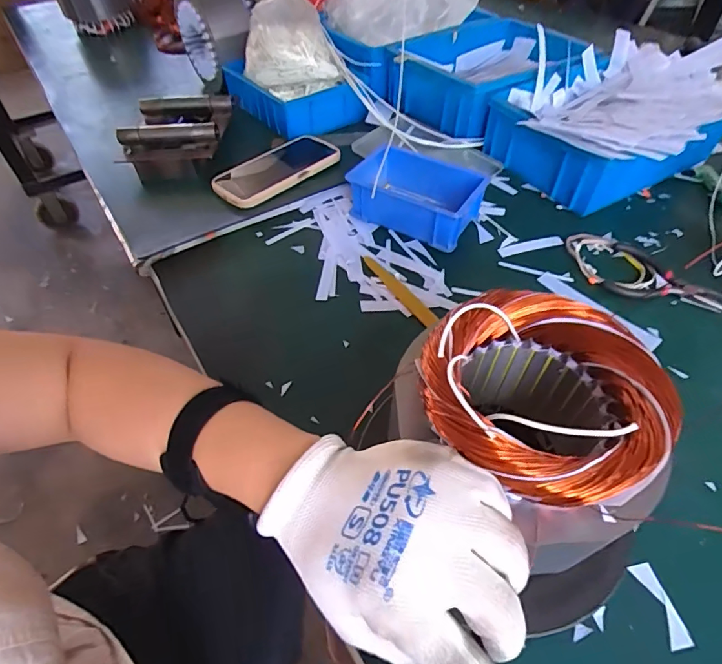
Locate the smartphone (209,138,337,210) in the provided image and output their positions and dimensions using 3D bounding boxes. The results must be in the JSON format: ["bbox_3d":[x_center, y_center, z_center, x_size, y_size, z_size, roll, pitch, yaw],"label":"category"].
[{"bbox_3d":[-0.110,-0.217,0.612,0.083,0.016,0.173,35,59,27],"label":"smartphone"}]

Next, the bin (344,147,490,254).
[{"bbox_3d":[0.064,-0.165,0.542,0.144,0.060,0.104,22,54,20],"label":"bin"}]

